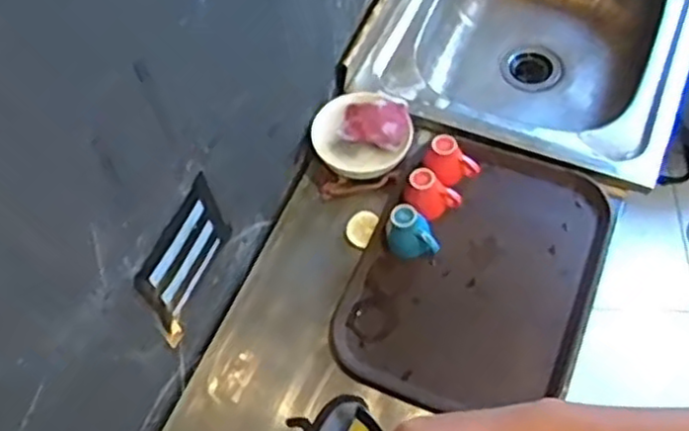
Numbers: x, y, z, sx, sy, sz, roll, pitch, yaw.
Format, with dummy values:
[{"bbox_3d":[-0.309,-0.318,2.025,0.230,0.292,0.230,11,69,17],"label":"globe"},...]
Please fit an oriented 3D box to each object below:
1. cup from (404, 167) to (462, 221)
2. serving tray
[{"bbox_3d":[0.125,-0.027,0.991,0.074,0.049,0.061,16,62,14],"label":"cup"},{"bbox_3d":[0.178,0.075,0.961,0.295,0.028,0.388,19,62,15],"label":"serving tray"}]

